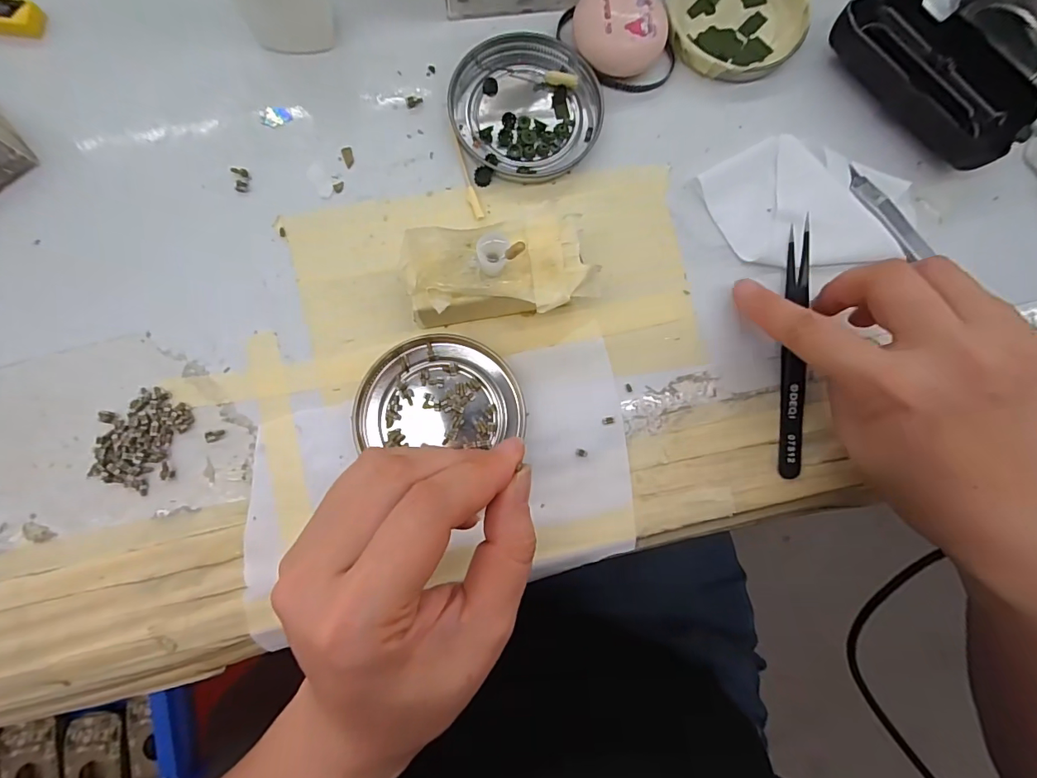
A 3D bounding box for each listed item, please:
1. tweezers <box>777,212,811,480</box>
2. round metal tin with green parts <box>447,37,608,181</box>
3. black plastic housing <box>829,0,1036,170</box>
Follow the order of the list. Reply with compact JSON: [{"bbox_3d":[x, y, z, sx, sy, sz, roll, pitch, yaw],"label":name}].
[{"bbox_3d":[0.142,-0.022,0.243,0.013,0.008,0.133,6,83,-3],"label":"tweezers"},{"bbox_3d":[0.003,-0.149,0.252,0.077,0.008,0.078,0,84,-3],"label":"round metal tin with green parts"},{"bbox_3d":[0.220,-0.170,0.255,0.108,0.024,0.058,43,83,2],"label":"black plastic housing"}]

